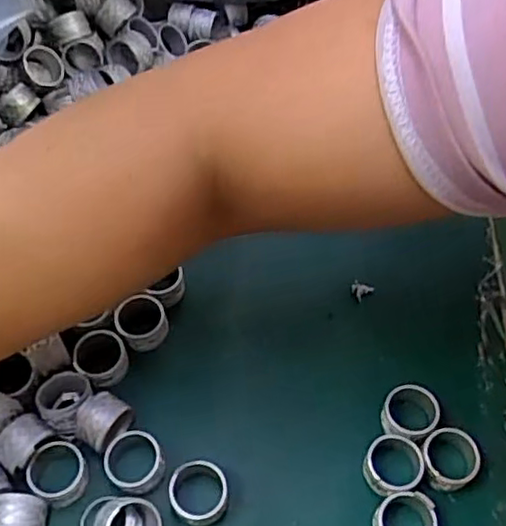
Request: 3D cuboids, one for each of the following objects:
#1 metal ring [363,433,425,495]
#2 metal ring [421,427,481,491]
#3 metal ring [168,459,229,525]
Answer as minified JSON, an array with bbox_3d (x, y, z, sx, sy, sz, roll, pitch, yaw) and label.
[{"bbox_3d":[0.069,0.099,0.315,0.027,0.015,0.027,1,58,-1],"label":"metal ring"},{"bbox_3d":[0.097,0.097,0.318,0.029,0.015,0.027,1,58,-1],"label":"metal ring"},{"bbox_3d":[-0.026,0.111,0.310,0.028,0.017,0.027,1,58,-1],"label":"metal ring"}]

